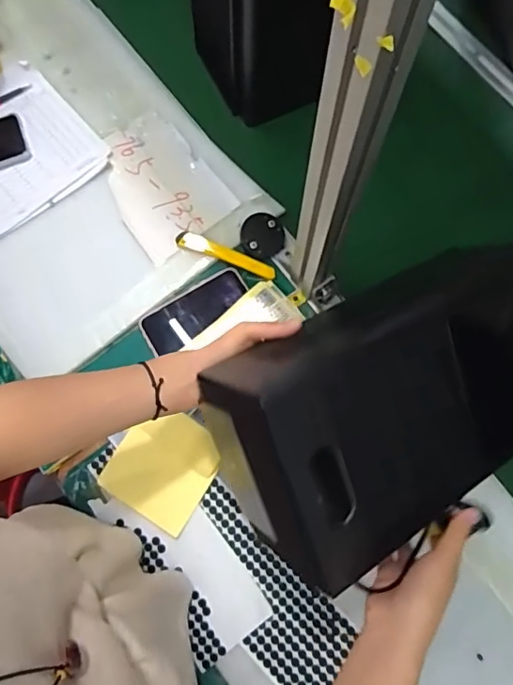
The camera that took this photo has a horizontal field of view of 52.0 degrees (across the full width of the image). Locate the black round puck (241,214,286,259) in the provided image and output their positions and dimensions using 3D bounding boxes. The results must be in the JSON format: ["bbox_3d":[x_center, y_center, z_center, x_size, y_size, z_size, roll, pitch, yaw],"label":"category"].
[{"bbox_3d":[0.009,-0.145,0.714,0.058,0.017,0.056,0,75,0],"label":"black round puck"}]

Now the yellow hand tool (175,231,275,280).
[{"bbox_3d":[-0.041,-0.120,0.712,0.139,0.008,0.022,21,76,6],"label":"yellow hand tool"}]

